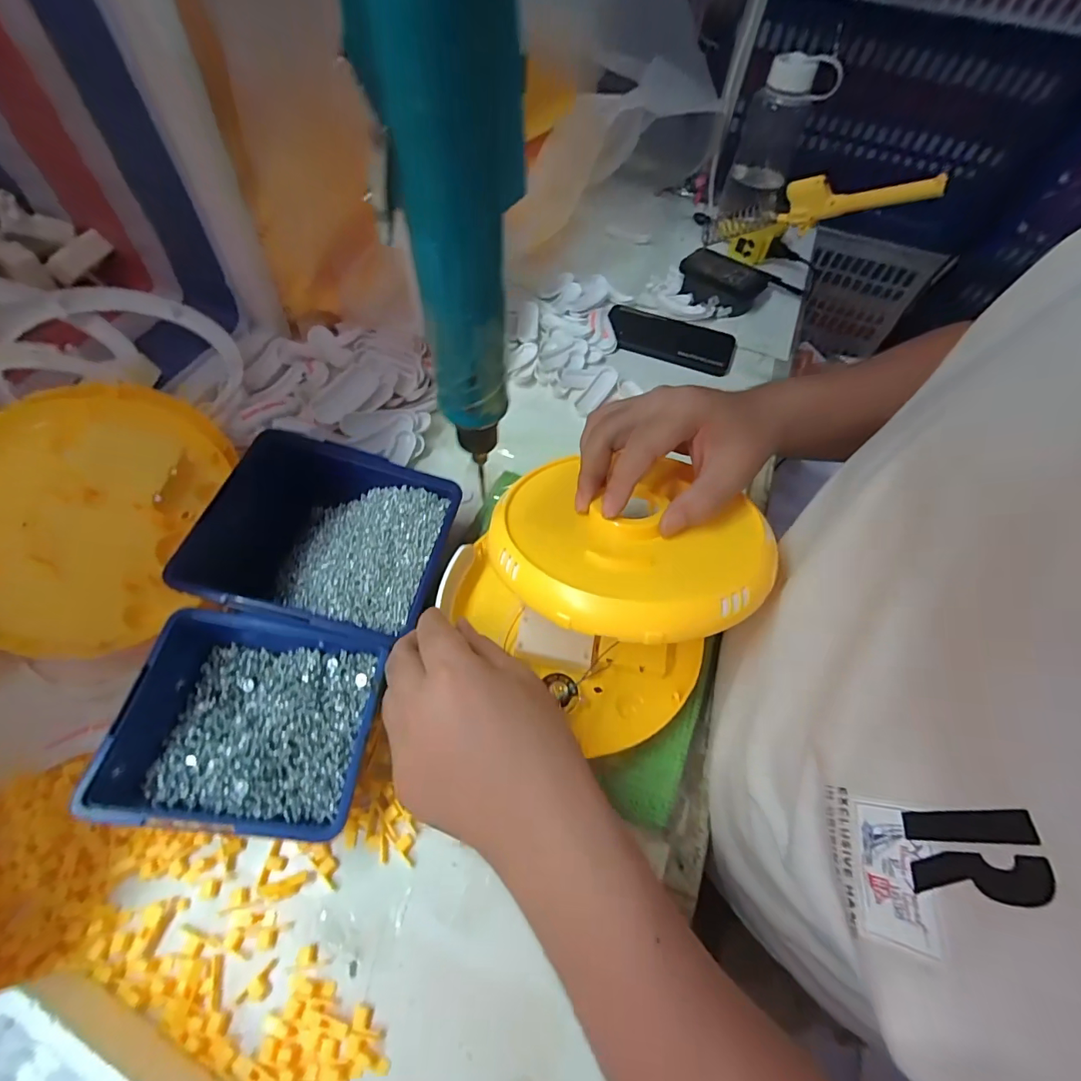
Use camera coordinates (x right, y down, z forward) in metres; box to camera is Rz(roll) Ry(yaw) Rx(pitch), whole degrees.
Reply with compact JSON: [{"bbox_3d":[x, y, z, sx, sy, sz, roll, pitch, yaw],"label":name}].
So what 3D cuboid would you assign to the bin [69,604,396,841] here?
[{"bbox_3d":[-0.185,0.116,0.306,0.152,0.057,0.122,6,59,0],"label":"bin"}]

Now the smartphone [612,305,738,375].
[{"bbox_3d":[0.158,-0.250,0.578,0.154,0.006,0.086,20,60,8],"label":"smartphone"}]

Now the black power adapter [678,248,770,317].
[{"bbox_3d":[0.239,-0.342,0.627,0.108,0.032,0.081,24,60,10],"label":"black power adapter"}]

